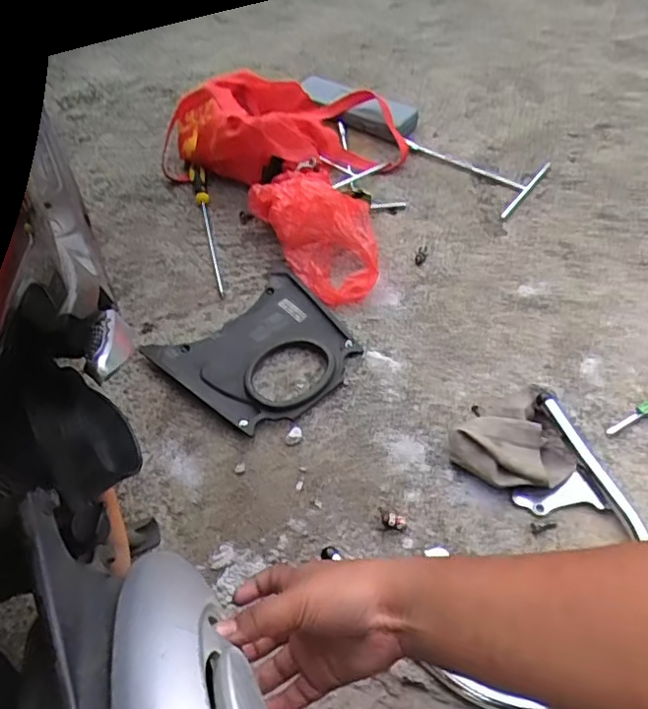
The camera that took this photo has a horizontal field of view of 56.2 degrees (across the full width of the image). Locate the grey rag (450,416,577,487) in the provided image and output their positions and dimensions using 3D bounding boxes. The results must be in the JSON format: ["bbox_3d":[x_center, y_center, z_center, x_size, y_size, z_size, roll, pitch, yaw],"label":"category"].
[{"bbox_3d":[0.236,0.117,0.762,0.149,0.054,0.104,6,53,10],"label":"grey rag"}]

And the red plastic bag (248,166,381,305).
[{"bbox_3d":[-0.001,-0.218,1.015,0.160,0.095,0.283,-25,54,-14],"label":"red plastic bag"}]

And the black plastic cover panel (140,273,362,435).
[{"bbox_3d":[-0.101,0.001,0.910,0.246,0.026,0.233,-34,56,-20],"label":"black plastic cover panel"}]

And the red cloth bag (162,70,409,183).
[{"bbox_3d":[-0.089,-0.438,1.174,0.478,0.148,0.222,10,53,13],"label":"red cloth bag"}]

